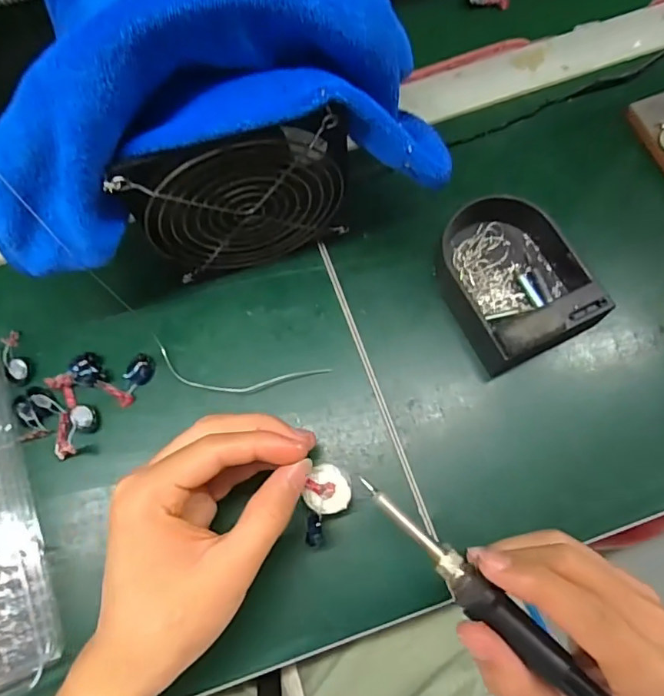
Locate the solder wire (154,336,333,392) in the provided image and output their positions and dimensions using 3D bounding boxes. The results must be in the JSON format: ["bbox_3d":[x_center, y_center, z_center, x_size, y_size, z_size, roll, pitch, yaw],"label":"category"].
[{"bbox_3d":[-0.059,0.016,0.328,0.114,0.004,0.026,8,72,5],"label":"solder wire"}]

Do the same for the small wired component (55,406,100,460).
[{"bbox_3d":[-0.159,0.052,0.317,0.021,0.013,0.033,5,72,4],"label":"small wired component"}]

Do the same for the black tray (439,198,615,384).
[{"bbox_3d":[0.112,-0.047,0.322,0.088,0.037,0.107,-27,74,-5],"label":"black tray"}]

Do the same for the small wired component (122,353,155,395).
[{"bbox_3d":[-0.124,0.016,0.330,0.025,0.006,0.017,-42,75,-11],"label":"small wired component"}]

